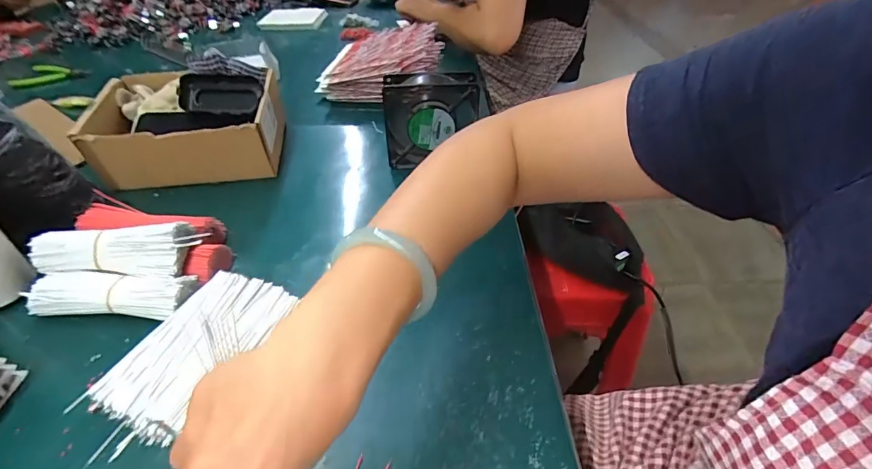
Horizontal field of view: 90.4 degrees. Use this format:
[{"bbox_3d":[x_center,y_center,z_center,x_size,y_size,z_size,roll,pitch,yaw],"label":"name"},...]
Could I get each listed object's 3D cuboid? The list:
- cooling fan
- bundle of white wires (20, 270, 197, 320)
[{"bbox_3d":[-0.007,-0.144,0.556,0.114,0.118,0.031,-2,40,-4],"label":"cooling fan"},{"bbox_3d":[-0.304,0.053,0.408,0.145,0.030,0.039,3,41,-1],"label":"bundle of white wires"}]

